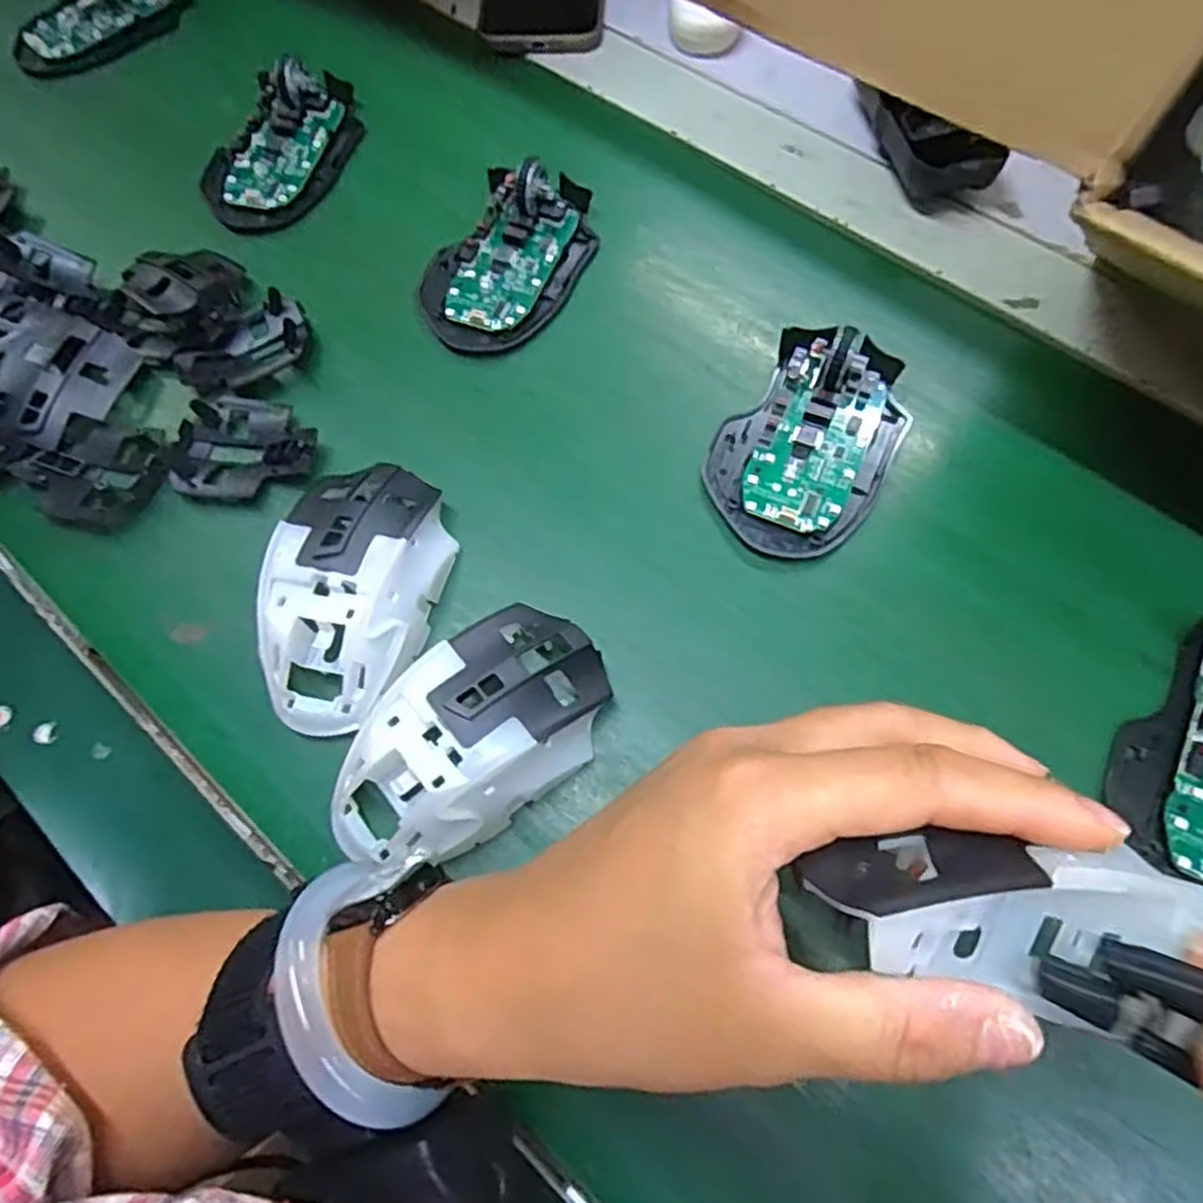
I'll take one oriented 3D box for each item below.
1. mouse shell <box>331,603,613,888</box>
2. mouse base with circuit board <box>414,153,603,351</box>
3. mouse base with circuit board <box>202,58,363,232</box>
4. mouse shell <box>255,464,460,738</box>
[{"bbox_3d":[-0.048,0.052,0.280,0.113,0.036,0.063,-39,71,-12],"label":"mouse shell"},{"bbox_3d":[-0.046,-0.177,0.379,0.069,0.027,0.113,28,72,14],"label":"mouse base with circuit board"},{"bbox_3d":[-0.177,-0.254,0.417,0.063,0.022,0.110,21,70,11],"label":"mouse base with circuit board"},{"bbox_3d":[-0.099,-0.006,0.306,0.067,0.035,0.113,1,68,3],"label":"mouse shell"}]

